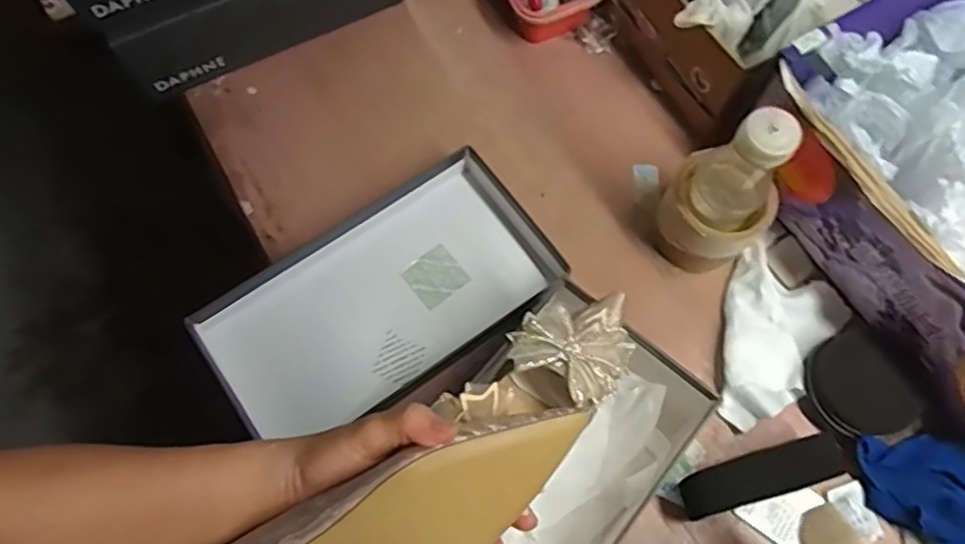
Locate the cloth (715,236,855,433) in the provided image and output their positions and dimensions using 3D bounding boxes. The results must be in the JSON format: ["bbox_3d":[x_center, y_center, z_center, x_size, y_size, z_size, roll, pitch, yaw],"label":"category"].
[{"bbox_3d":[0.254,0.058,0.602,0.106,0.023,0.155,38,74,13],"label":"cloth"}]

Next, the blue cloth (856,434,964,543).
[{"bbox_3d":[0.375,0.177,0.537,0.097,0.043,0.130,-34,73,-12],"label":"blue cloth"}]

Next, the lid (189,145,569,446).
[{"bbox_3d":[-0.089,0.024,0.609,0.319,0.055,0.161,-34,73,-11],"label":"lid"}]

